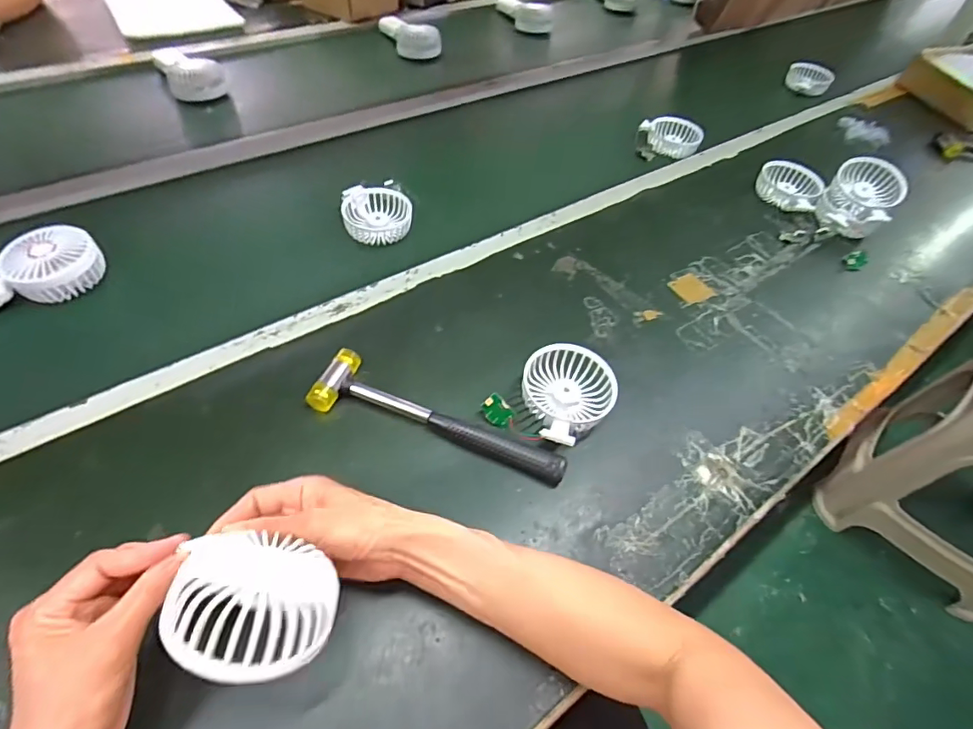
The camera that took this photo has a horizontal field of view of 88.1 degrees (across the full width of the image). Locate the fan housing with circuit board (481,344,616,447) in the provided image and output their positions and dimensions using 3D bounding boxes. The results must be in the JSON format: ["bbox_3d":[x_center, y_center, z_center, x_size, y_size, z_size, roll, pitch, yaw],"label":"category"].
[{"bbox_3d":[0.070,0.033,0.496,0.093,0.030,0.117,37,58,21],"label":"fan housing with circuit board"}]

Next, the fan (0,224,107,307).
[{"bbox_3d":[-0.511,-0.090,0.536,0.179,0.054,0.065,-29,60,-25],"label":"fan"}]

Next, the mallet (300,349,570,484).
[{"bbox_3d":[-0.042,0.052,0.461,0.237,0.025,0.060,19,53,8],"label":"mallet"}]

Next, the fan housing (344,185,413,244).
[{"bbox_3d":[-0.147,-0.202,0.676,0.088,0.039,0.076,-9,54,-13],"label":"fan housing"}]

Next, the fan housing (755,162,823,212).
[{"bbox_3d":[0.458,-0.269,0.766,0.091,0.038,0.083,29,55,15],"label":"fan housing"}]

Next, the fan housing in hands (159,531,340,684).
[{"bbox_3d":[-0.136,0.142,0.297,0.086,0.034,0.071,21,66,-21],"label":"fan housing in hands"}]

